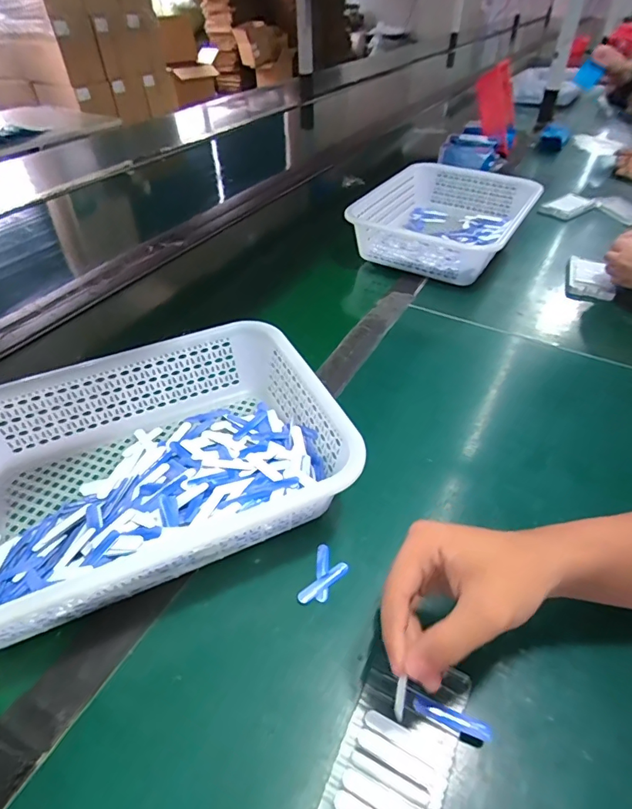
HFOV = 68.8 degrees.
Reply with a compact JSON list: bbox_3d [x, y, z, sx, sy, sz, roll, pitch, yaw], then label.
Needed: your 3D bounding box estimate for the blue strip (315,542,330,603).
[{"bbox_3d":[0.006,0.143,0.398,0.011,0.004,0.052,1,43,2],"label":"blue strip"}]

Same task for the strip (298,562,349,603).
[{"bbox_3d":[0.007,0.150,0.391,0.050,0.004,0.011,-28,49,-25],"label":"strip"}]

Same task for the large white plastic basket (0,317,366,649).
[{"bbox_3d":[-0.162,0.056,0.436,0.353,0.086,0.259,-21,47,-20],"label":"large white plastic basket"}]

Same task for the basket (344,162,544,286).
[{"bbox_3d":[0.240,-0.345,0.865,0.265,0.086,0.369,21,48,22],"label":"basket"}]

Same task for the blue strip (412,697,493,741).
[{"bbox_3d":[0.093,0.213,0.315,0.053,0.007,0.011,12,45,14],"label":"blue strip"}]

